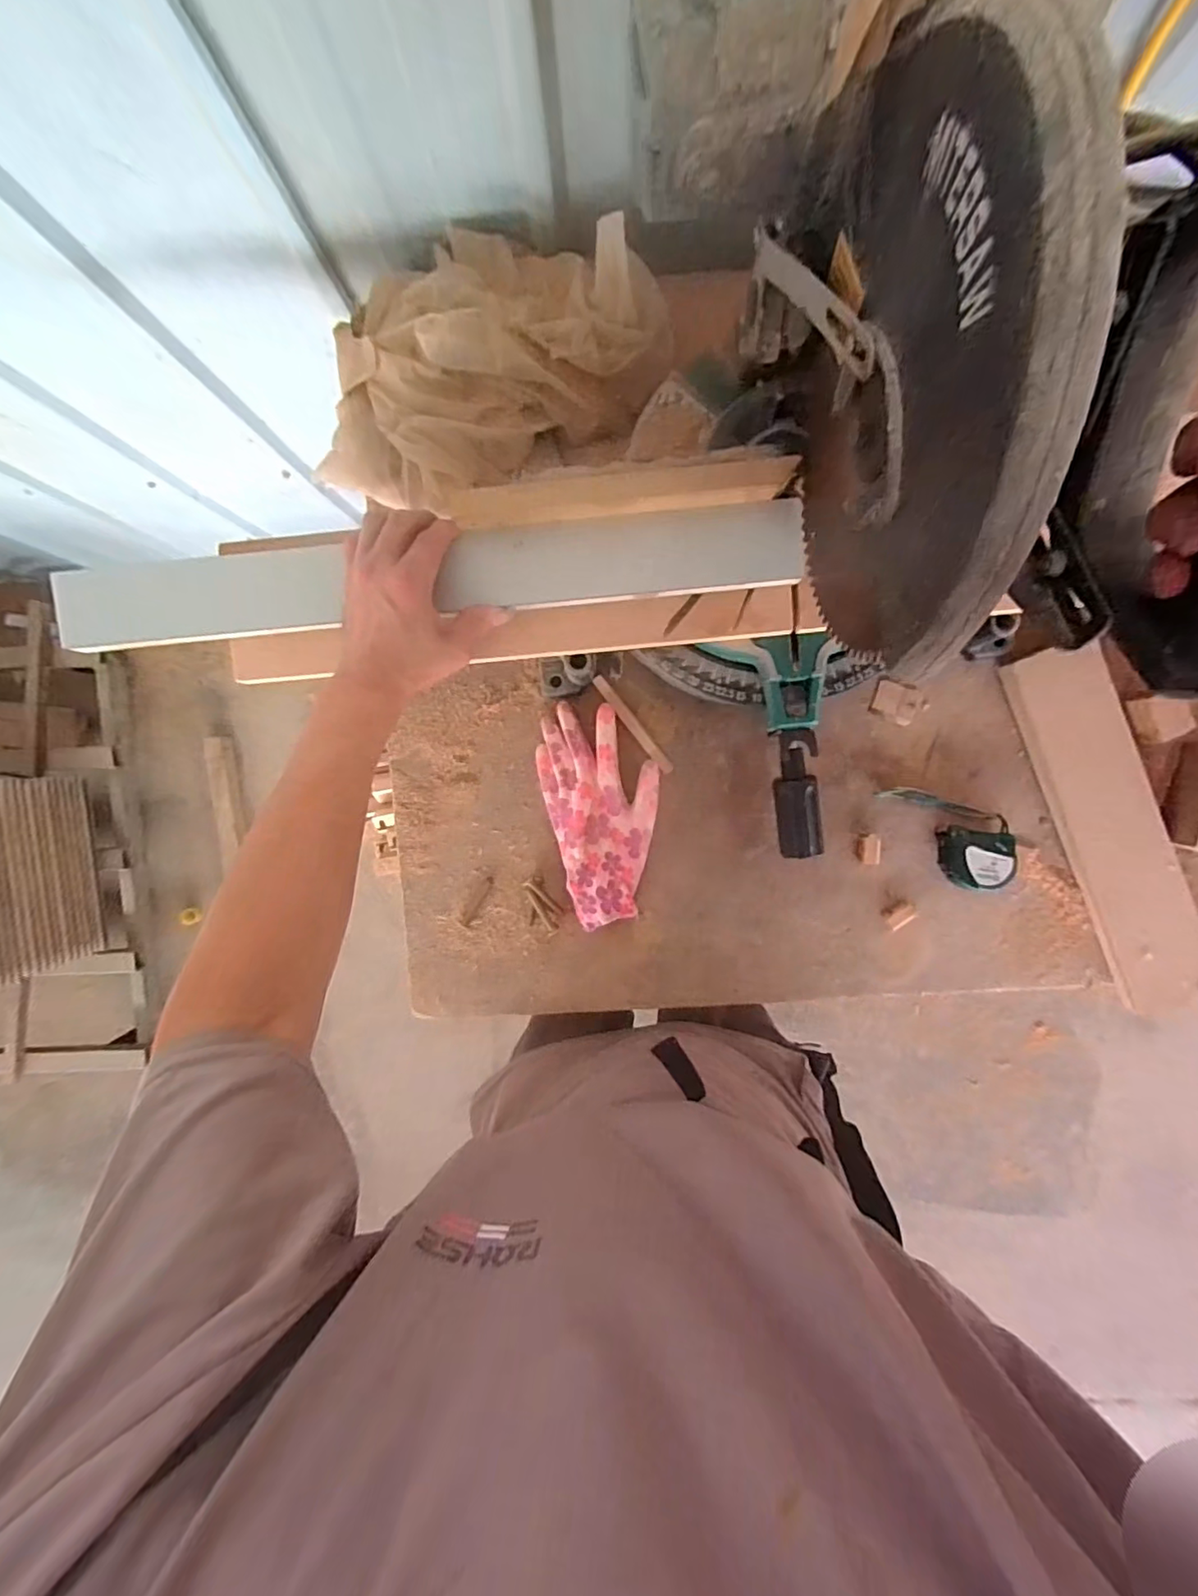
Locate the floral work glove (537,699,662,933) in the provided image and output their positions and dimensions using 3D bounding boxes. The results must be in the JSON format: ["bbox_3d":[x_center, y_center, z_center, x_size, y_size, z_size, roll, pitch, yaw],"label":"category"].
[{"bbox_3d":[0.007,0.014,0.541,0.108,0.037,0.204,-15,94,2],"label":"floral work glove"}]

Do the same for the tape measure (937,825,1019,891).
[{"bbox_3d":[0.358,0.058,0.531,0.058,0.035,0.055,8,94,1],"label":"tape measure"}]

